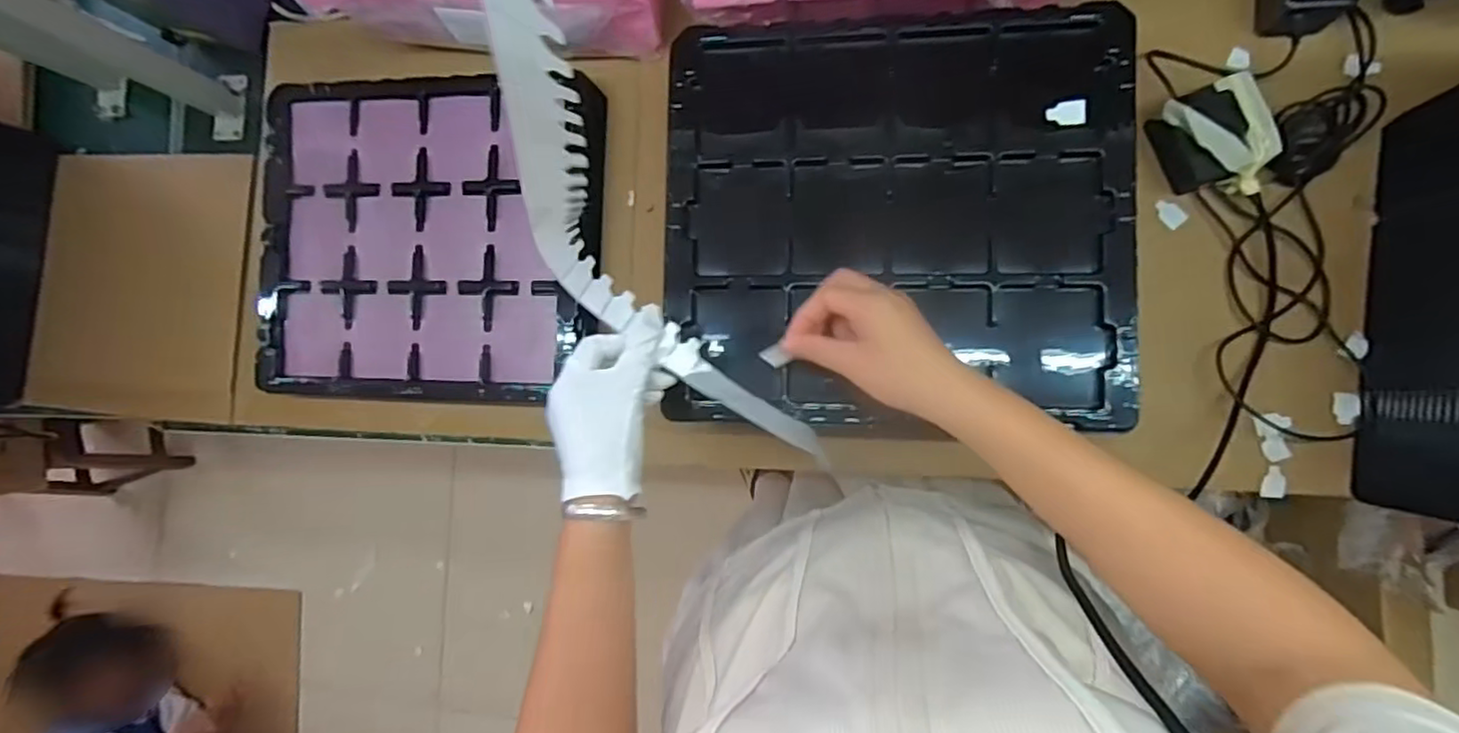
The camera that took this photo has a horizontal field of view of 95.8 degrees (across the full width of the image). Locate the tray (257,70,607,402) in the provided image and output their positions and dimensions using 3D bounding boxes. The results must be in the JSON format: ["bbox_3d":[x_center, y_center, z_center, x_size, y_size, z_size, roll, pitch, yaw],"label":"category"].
[{"bbox_3d":[-0.317,-0.132,0.698,0.375,0.052,0.330,0,89,5],"label":"tray"}]

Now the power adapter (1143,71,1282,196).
[{"bbox_3d":[0.421,-0.190,0.567,0.071,0.051,0.096,-21,85,8],"label":"power adapter"}]

